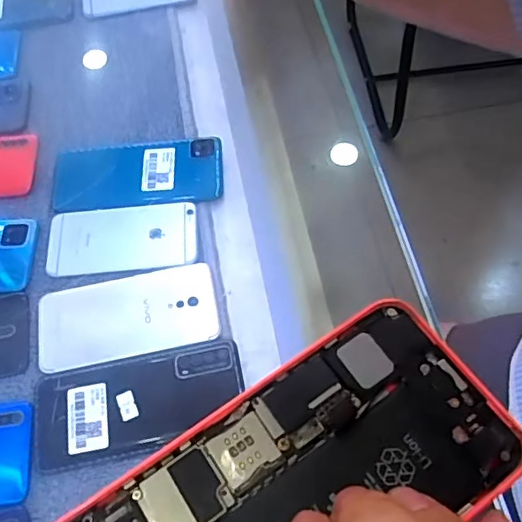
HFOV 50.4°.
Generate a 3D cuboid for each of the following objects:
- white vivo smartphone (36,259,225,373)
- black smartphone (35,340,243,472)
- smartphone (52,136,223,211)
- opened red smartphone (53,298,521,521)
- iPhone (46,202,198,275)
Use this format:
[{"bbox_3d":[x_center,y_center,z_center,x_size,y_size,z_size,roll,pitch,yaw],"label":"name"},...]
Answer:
[{"bbox_3d":[-0.113,0.044,0.470,0.148,0.004,0.073,-11,61,-3],"label":"white vivo smartphone"},{"bbox_3d":[-0.096,0.110,0.434,0.161,0.005,0.072,-10,61,-2],"label":"black smartphone"},{"bbox_3d":[-0.120,-0.088,0.539,0.163,0.009,0.076,-1,61,2],"label":"smartphone"},{"bbox_3d":[0.006,0.063,0.146,0.124,0.007,0.057,-33,65,-13],"label":"opened red smartphone"},{"bbox_3d":[-0.126,-0.023,0.506,0.133,0.006,0.065,-3,61,1],"label":"iPhone"}]

